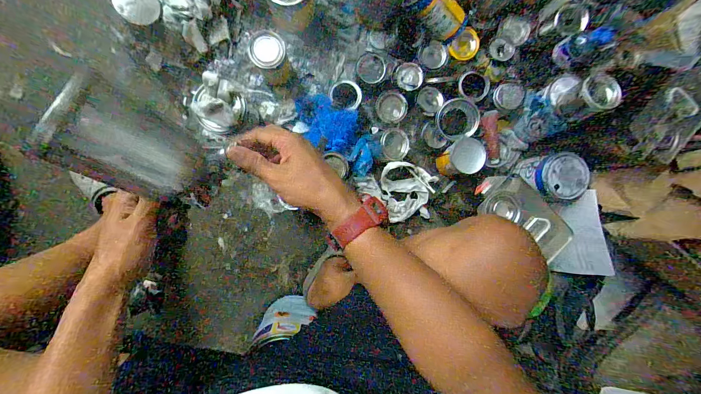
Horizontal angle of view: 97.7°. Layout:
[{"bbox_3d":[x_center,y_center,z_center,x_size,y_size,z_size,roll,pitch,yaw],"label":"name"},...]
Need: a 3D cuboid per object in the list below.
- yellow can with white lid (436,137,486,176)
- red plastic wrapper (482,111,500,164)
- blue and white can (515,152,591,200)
[{"bbox_3d":[0.255,-0.094,0.710,0.065,0.124,0.084,1,91,-4],"label":"yellow can with white lid"},{"bbox_3d":[0.329,-0.137,0.709,0.032,0.014,0.121,-16,107,-3],"label":"red plastic wrapper"},{"bbox_3d":[0.473,-0.048,0.719,0.105,0.120,0.097,0,91,-4],"label":"blue and white can"}]

